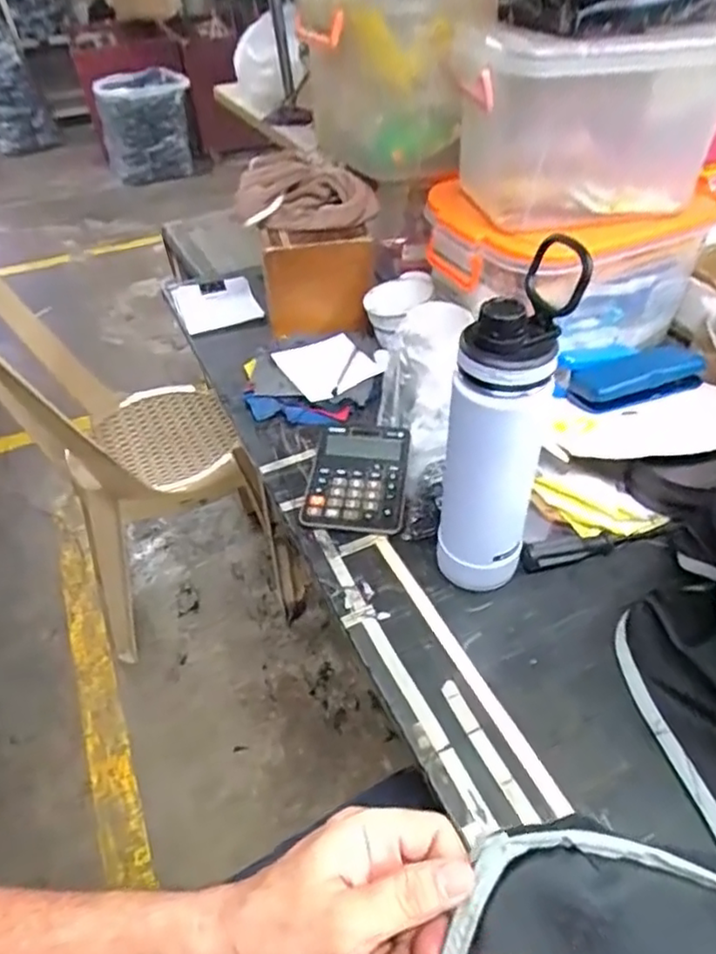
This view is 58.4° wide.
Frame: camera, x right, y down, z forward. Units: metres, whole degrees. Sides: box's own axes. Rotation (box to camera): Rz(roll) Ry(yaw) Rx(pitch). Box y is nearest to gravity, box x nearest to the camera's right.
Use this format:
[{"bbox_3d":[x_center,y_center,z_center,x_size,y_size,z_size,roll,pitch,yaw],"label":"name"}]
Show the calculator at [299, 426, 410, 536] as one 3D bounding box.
[{"bbox_3d":[-0.002,-0.006,0.681,0.102,0.019,0.145,3,43,8],"label":"calculator"}]

